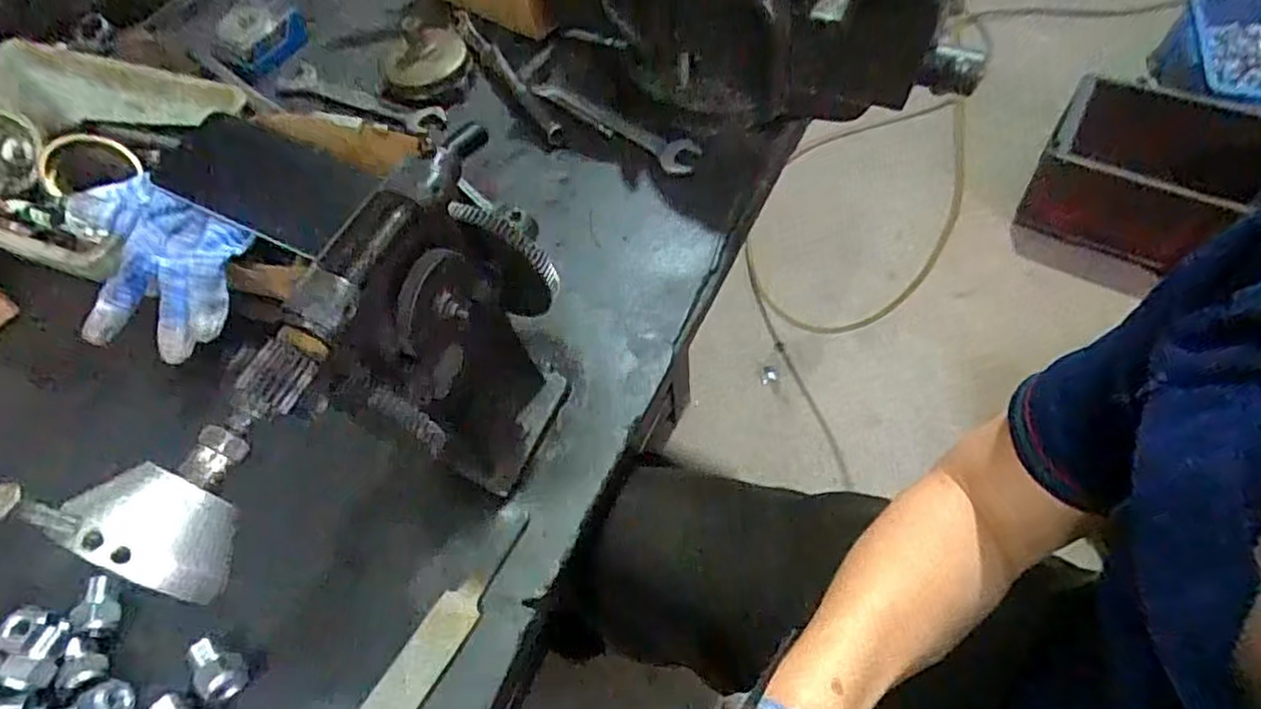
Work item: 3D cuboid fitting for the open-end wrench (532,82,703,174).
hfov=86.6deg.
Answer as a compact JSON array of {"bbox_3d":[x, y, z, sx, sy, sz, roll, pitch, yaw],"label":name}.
[{"bbox_3d":[-0.012,-0.188,0.539,0.151,0.010,0.030,34,67,22],"label":"open-end wrench"}]

